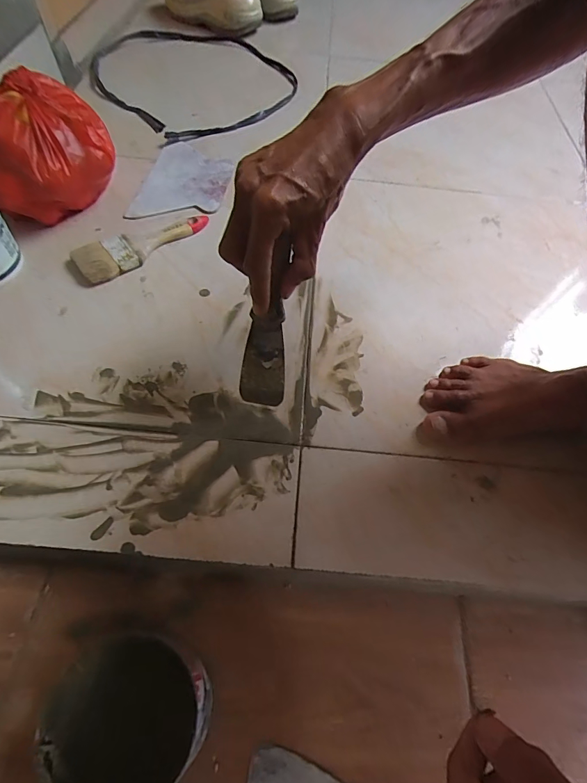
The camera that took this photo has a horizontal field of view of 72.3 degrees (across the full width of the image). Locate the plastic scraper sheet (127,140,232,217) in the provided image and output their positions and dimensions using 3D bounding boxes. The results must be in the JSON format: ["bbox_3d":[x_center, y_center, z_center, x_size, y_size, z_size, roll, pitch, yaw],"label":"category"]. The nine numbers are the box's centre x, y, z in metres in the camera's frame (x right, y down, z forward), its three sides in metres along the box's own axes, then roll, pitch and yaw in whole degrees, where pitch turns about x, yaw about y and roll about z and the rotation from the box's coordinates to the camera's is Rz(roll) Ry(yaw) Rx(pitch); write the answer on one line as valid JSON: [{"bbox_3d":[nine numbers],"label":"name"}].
[{"bbox_3d":[-0.171,-0.338,0.645,0.128,0.006,0.196,7,59,1],"label":"plastic scraper sheet"}]

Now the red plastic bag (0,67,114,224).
[{"bbox_3d":[-0.326,-0.312,0.532,0.156,0.141,0.121,-15,61,-13],"label":"red plastic bag"}]

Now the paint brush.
[{"bbox_3d":[-0.203,-0.207,0.550,0.189,0.023,0.054,-39,69,-24],"label":"paint brush"}]

